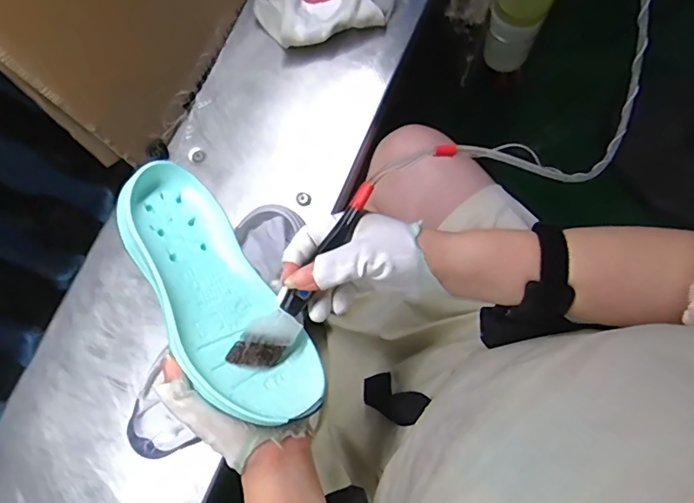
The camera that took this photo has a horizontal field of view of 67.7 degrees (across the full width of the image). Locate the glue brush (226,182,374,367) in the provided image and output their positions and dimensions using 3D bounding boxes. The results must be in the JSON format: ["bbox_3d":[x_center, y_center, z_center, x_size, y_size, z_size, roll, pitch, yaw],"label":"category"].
[{"bbox_3d":[-0.027,0.019,0.388,0.032,0.018,0.162,34,84,6],"label":"glue brush"}]

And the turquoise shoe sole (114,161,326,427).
[{"bbox_3d":[-0.100,0.032,0.394,0.087,0.035,0.215,-26,76,-30],"label":"turquoise shoe sole"}]

